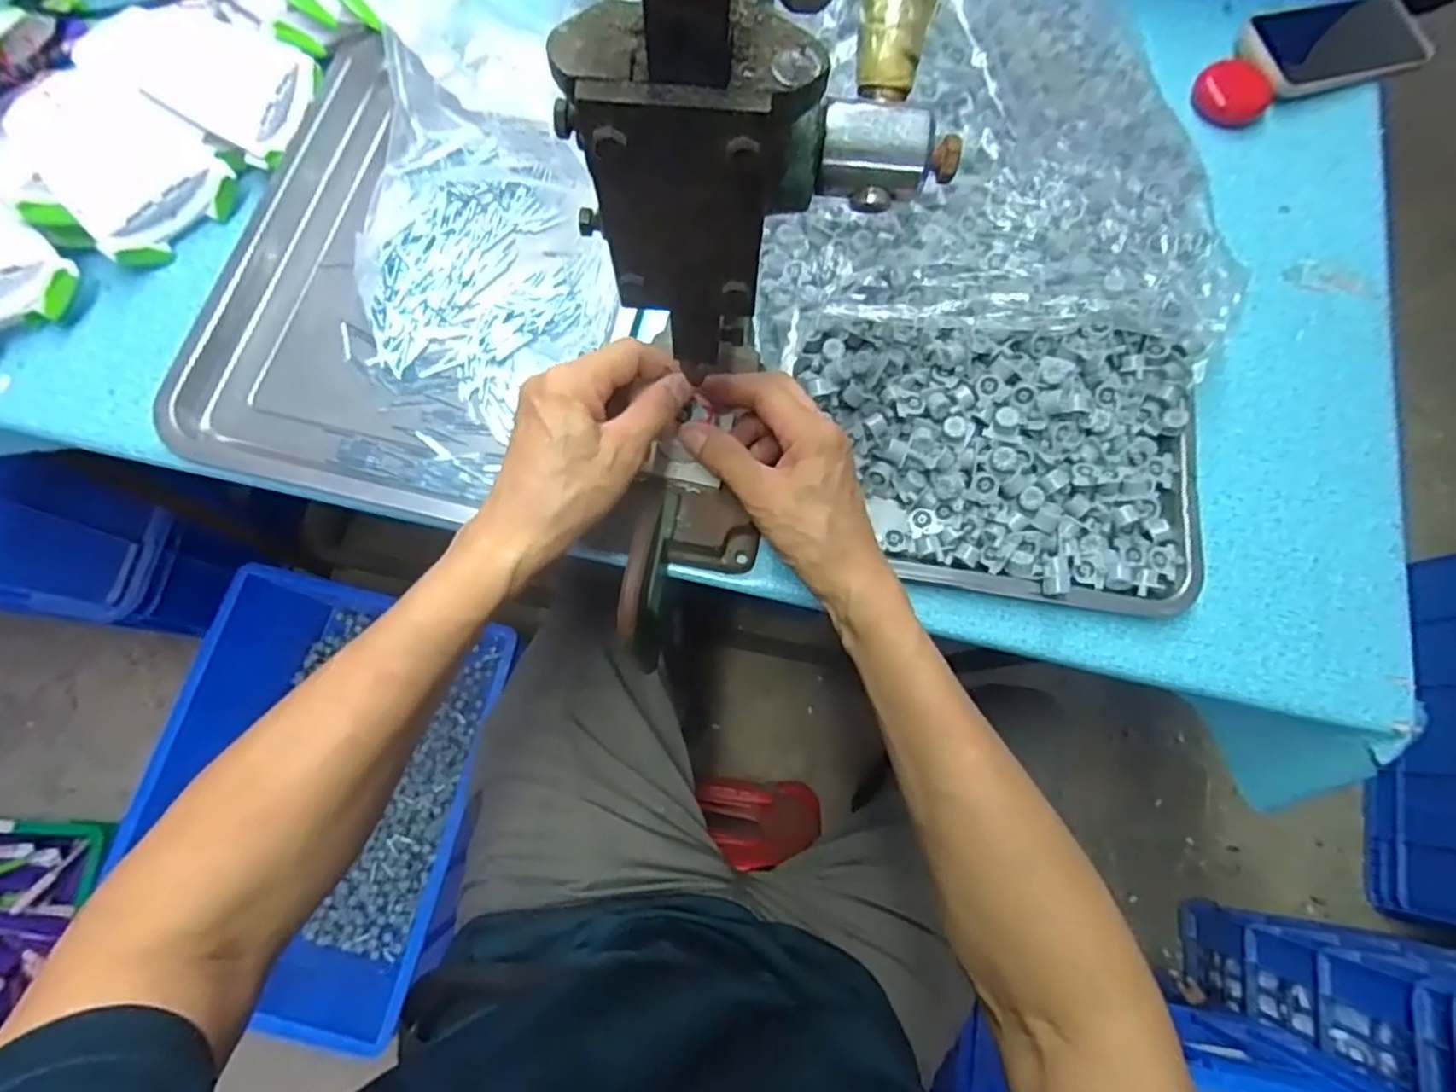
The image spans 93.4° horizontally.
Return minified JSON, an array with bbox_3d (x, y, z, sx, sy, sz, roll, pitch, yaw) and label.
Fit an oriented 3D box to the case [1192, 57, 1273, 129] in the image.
[{"bbox_3d":[0.411,-0.368,0.559,0.058,0.026,0.042,37,77,8],"label":"case"}]

